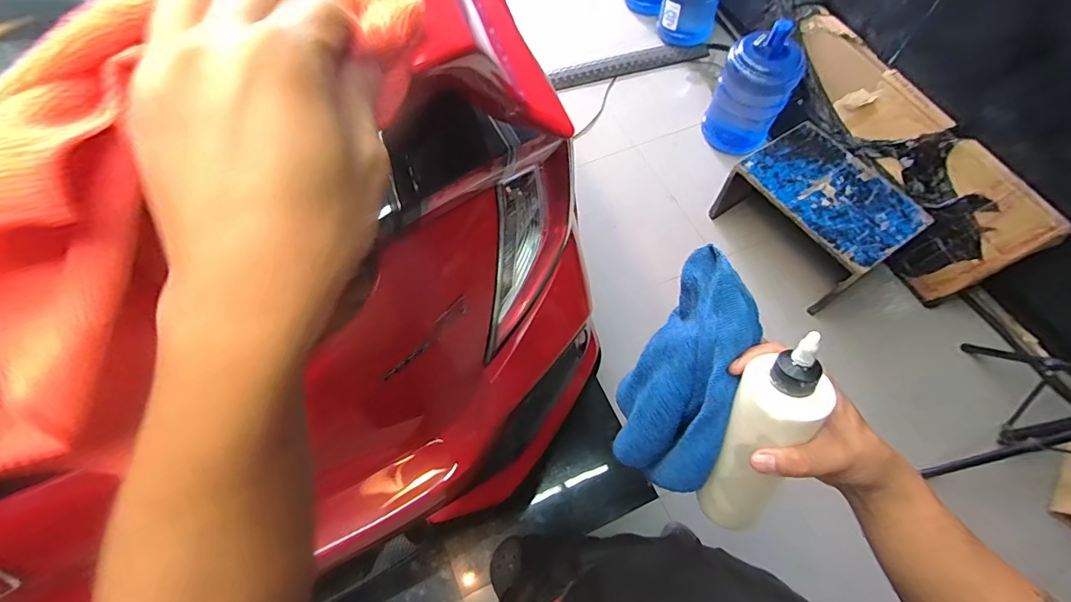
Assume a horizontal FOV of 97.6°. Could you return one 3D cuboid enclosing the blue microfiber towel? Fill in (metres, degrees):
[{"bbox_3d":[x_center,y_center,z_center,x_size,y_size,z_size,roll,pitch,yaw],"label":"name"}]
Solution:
[{"bbox_3d":[0.132,0.062,0.419,0.094,0.145,0.187,3,63,2],"label":"blue microfiber towel"}]

